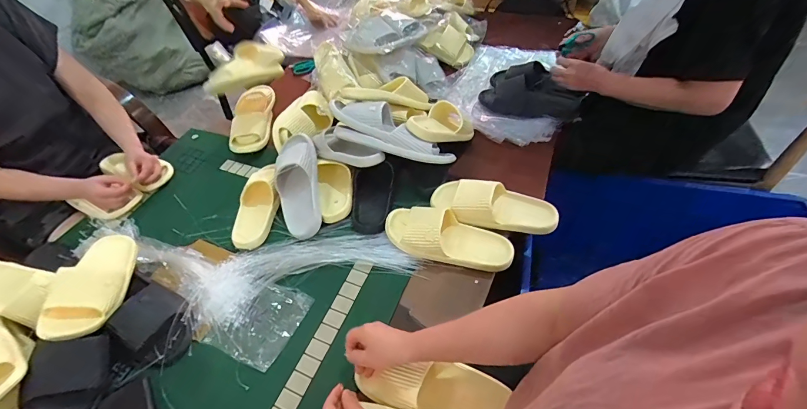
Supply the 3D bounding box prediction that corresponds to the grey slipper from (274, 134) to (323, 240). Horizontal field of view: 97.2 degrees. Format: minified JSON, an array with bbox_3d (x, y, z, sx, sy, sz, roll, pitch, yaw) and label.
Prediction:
[{"bbox_3d":[-0.240,-0.047,0.815,0.092,0.071,0.253,-9,80,-1],"label":"grey slipper"}]

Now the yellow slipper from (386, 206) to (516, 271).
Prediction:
[{"bbox_3d":[0.090,0.063,0.735,0.259,0.064,0.109,9,52,13],"label":"yellow slipper"}]

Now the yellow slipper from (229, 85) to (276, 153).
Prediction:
[{"bbox_3d":[-0.458,-0.270,1.067,0.108,0.104,0.245,-8,50,-1],"label":"yellow slipper"}]

